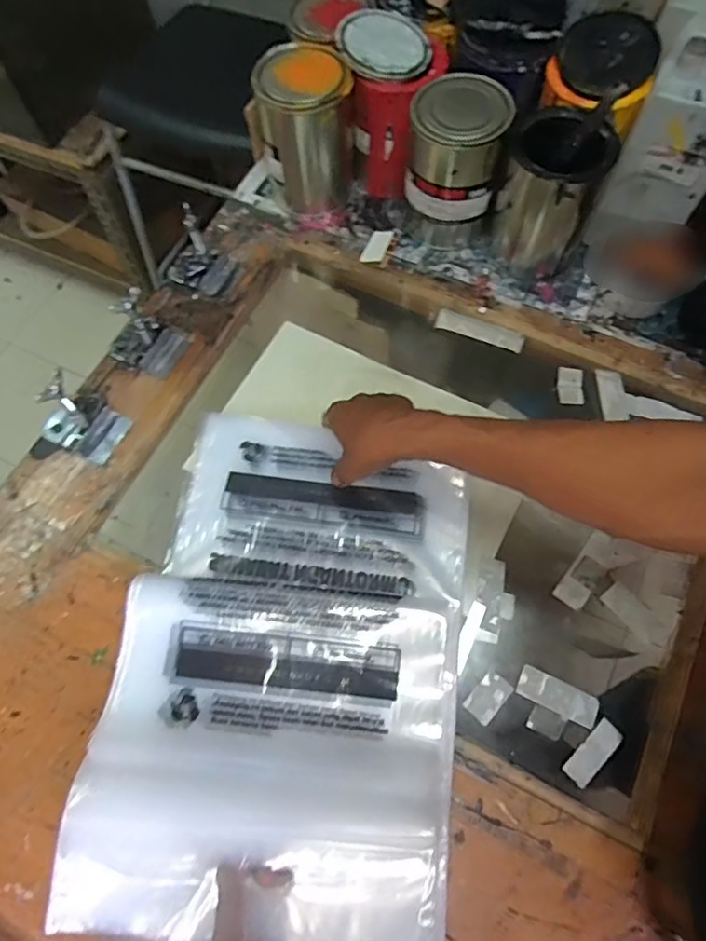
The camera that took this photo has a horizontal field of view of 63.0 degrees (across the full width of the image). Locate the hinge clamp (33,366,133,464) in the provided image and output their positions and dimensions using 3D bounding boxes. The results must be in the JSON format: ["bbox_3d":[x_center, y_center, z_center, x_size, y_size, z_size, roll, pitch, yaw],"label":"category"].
[{"bbox_3d":[-0.291,-0.065,0.589,0.086,0.087,0.065,25,69,11],"label":"hinge clamp"}]

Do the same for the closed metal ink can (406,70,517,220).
[{"bbox_3d":[0.114,-0.362,0.647,0.101,0.111,0.100,0,66,0],"label":"closed metal ink can"}]

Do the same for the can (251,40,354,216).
[{"bbox_3d":[-0.059,-0.411,0.702,0.102,0.156,0.102,0,66,0],"label":"can"}]

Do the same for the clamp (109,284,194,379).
[{"bbox_3d":[-0.236,-0.153,0.646,0.077,0.052,0.067,29,70,12],"label":"clamp"}]

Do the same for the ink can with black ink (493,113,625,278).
[{"bbox_3d":[0.221,-0.307,0.662,0.097,0.152,0.104,0,66,0],"label":"ink can with black ink"}]

